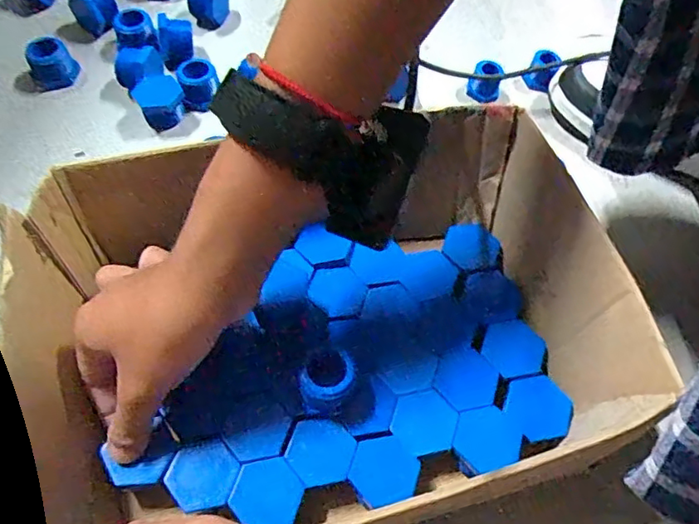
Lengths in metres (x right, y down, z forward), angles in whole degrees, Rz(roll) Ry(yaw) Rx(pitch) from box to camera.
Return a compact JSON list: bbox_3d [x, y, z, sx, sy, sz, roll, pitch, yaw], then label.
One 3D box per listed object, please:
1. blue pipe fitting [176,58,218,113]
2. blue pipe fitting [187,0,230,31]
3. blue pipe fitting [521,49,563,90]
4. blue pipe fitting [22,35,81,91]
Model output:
[{"bbox_3d":[-0.125,-0.148,0.469,0.030,0.030,0.032,-13,61,-12],"label":"blue pipe fitting"},{"bbox_3d":[-0.127,-0.237,0.518,0.037,0.033,0.028,-16,62,-14],"label":"blue pipe fitting"},{"bbox_3d":[0.174,-0.175,0.511,0.027,0.023,0.035,22,60,8],"label":"blue pipe fitting"},{"bbox_3d":[-0.248,-0.166,0.471,0.034,0.031,0.030,-32,67,-20],"label":"blue pipe fitting"}]

